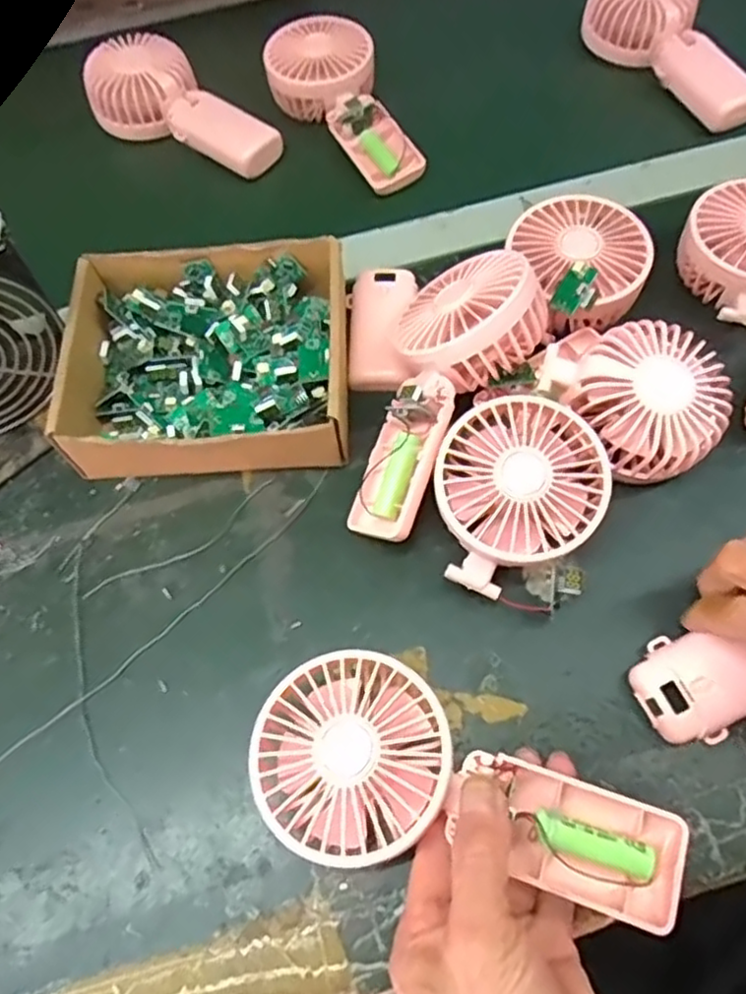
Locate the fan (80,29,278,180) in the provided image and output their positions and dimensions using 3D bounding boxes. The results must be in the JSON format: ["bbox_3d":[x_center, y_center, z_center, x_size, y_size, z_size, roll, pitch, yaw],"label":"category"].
[{"bbox_3d":[-0.157,-0.314,0.554,0.168,0.045,0.078,37,71,18],"label":"fan"}]

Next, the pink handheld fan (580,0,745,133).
[{"bbox_3d":[0.243,-0.369,0.557,0.066,0.051,0.178,-23,63,-8],"label":"pink handheld fan"}]

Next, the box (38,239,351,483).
[{"bbox_3d":[-0.103,-0.086,0.425,0.170,0.049,0.141,-5,64,0],"label":"box"}]

